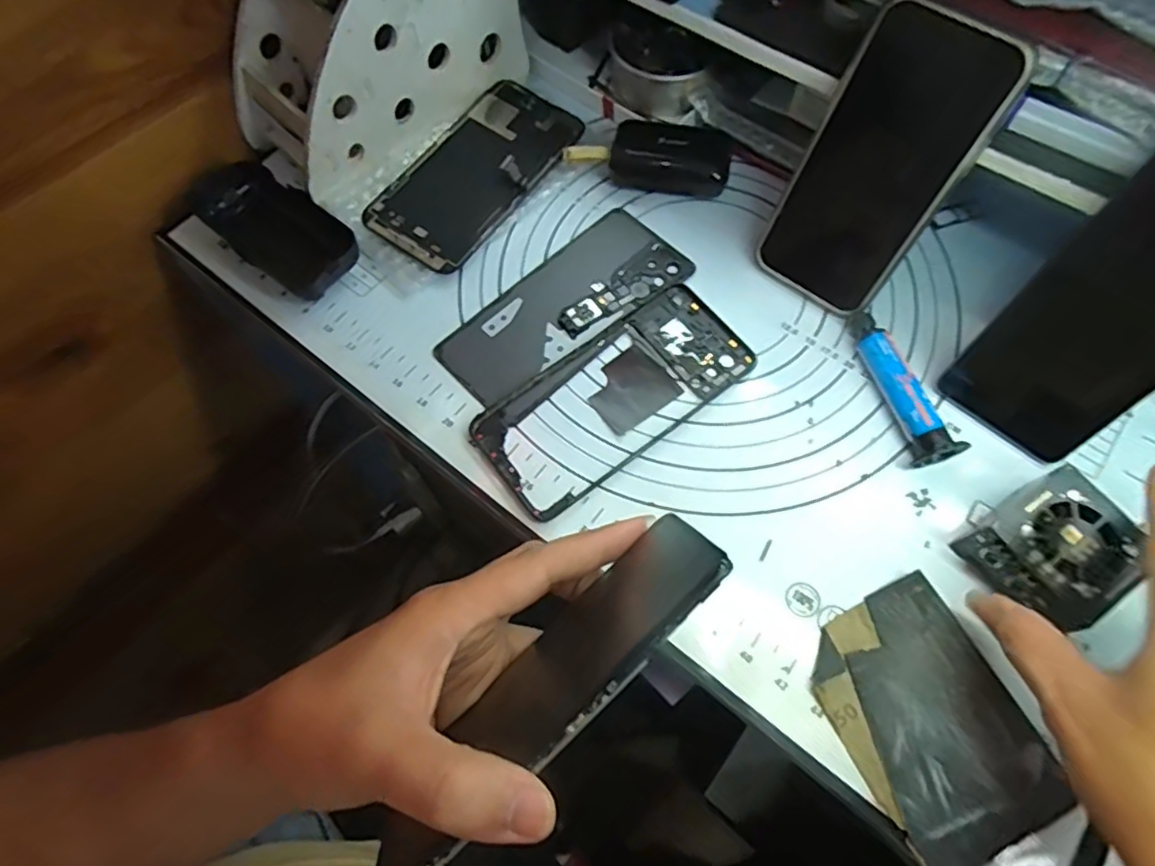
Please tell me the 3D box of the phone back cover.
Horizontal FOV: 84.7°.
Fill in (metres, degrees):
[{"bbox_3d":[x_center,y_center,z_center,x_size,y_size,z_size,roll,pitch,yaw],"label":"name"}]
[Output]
[{"bbox_3d":[-0.006,-0.076,0.385,0.157,0.006,0.069,-41,73,-15],"label":"phone back cover"}]

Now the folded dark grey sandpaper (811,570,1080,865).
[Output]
[{"bbox_3d":[0.161,0.132,0.291,0.076,0.011,0.109,-26,70,-10],"label":"folded dark grey sandpaper"}]

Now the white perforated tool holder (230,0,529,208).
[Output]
[{"bbox_3d":[-0.122,-0.248,0.386,0.095,0.130,0.183,42,74,16],"label":"white perforated tool holder"}]

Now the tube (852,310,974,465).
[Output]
[{"bbox_3d":[0.179,-0.027,0.351,0.025,0.022,0.091,-14,68,-5],"label":"tube"}]

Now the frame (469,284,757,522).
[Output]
[{"bbox_3d":[0.021,-0.022,0.361,0.160,0.004,0.072,-36,72,-13],"label":"frame"}]

